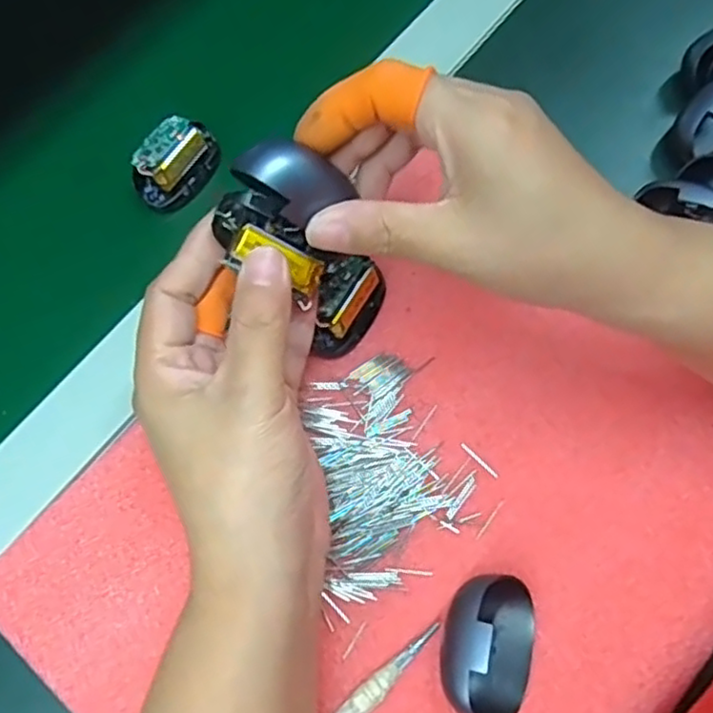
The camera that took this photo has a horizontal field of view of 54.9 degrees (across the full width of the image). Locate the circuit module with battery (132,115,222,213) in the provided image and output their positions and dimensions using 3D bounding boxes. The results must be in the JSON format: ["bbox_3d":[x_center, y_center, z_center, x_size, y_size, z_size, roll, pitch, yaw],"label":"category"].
[{"bbox_3d":[-0.098,-0.106,0.376,0.027,0.028,0.050,31,72,12],"label":"circuit module with battery"}]

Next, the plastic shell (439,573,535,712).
[{"bbox_3d":[0.054,0.120,0.286,0.038,0.030,0.056,15,70,7],"label":"plastic shell"}]

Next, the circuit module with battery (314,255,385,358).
[{"bbox_3d":[-0.006,-0.024,0.330,0.024,0.037,0.044,32,73,13],"label":"circuit module with battery"}]

